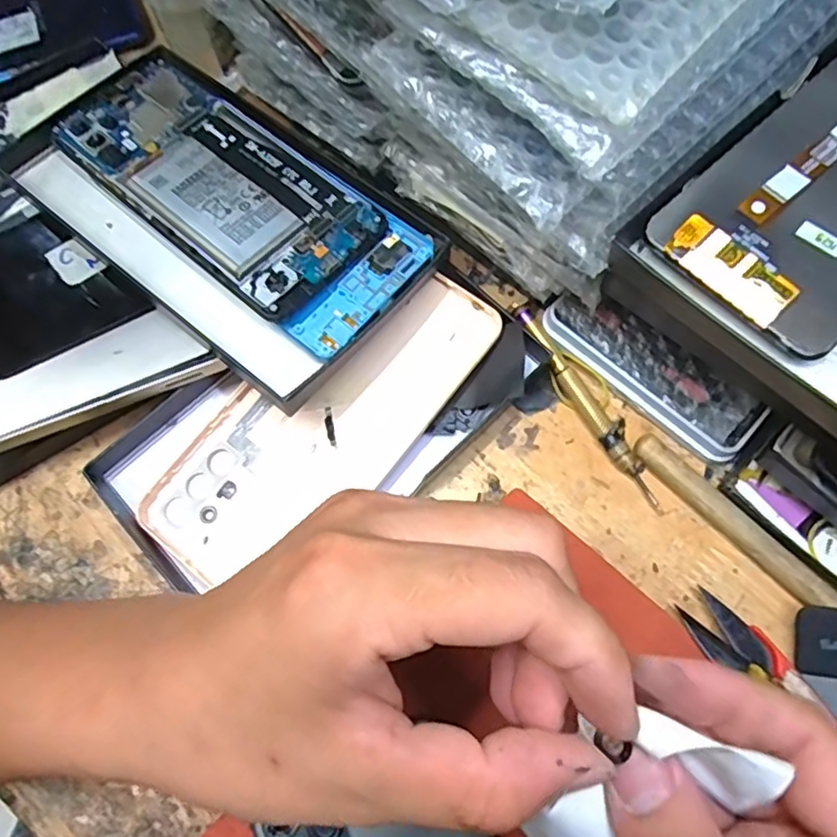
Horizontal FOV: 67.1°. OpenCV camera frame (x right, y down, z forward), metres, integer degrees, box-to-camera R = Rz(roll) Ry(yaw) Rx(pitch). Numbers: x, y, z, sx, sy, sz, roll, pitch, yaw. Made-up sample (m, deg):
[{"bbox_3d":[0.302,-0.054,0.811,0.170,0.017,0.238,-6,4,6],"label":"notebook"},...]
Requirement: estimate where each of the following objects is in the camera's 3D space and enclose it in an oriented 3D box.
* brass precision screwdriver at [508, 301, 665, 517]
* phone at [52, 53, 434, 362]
[{"bbox_3d":[0.074,-0.008,0.270,0.015,0.015,0.105,-31,73,-7],"label":"brass precision screwdriver"},{"bbox_3d":[-0.079,-0.098,0.276,0.168,0.010,0.071,38,72,9],"label":"phone"}]

